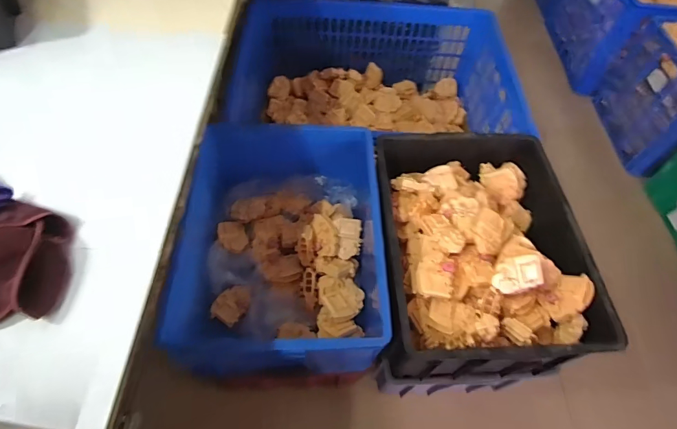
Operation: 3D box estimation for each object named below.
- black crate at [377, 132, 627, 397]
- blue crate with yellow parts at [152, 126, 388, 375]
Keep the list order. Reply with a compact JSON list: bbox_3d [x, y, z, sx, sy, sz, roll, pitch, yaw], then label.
[{"bbox_3d":[0.293,0.079,0.919,0.409,0.232,0.520,-1,57,-4],"label":"black crate"},{"bbox_3d":[-0.087,0.050,0.902,0.363,0.204,0.563,0,57,-3],"label":"blue crate with yellow parts"}]

